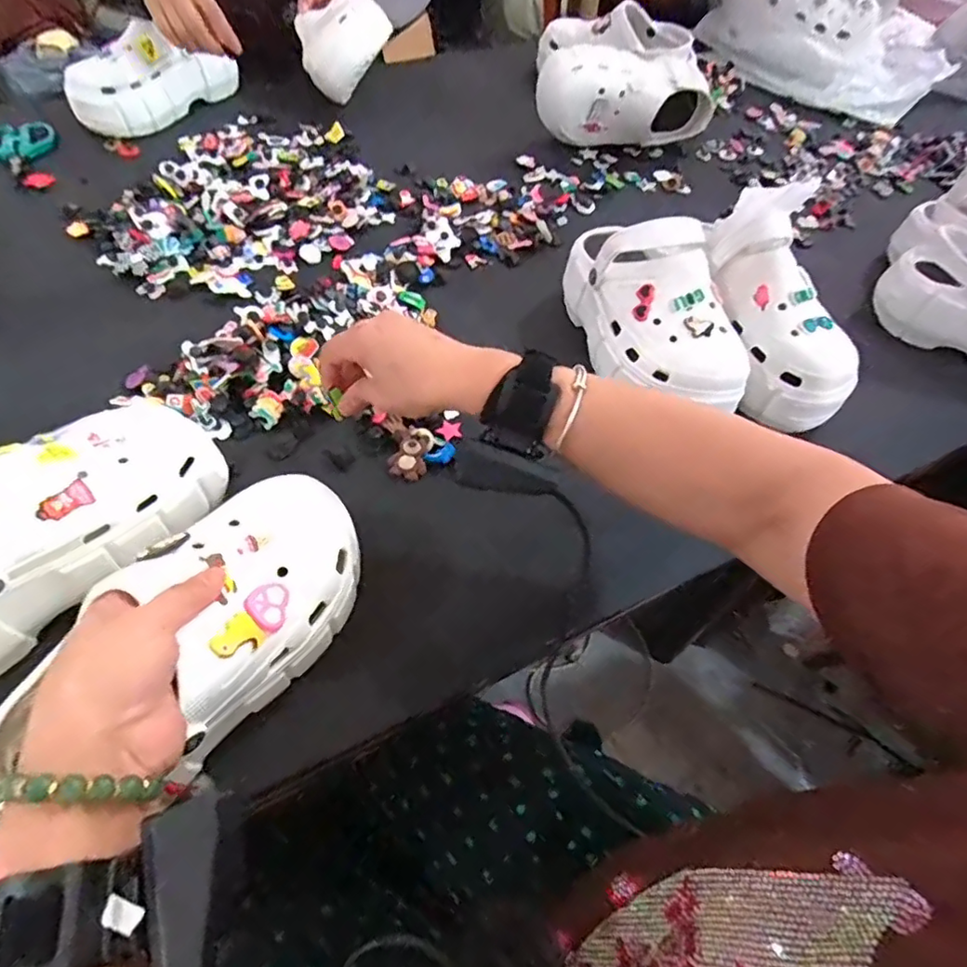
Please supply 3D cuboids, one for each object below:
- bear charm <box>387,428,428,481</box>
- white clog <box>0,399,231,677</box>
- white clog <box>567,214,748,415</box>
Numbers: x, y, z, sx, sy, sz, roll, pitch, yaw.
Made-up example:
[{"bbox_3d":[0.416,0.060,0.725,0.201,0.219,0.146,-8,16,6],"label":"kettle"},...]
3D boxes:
[{"bbox_3d":[-0.067,-0.026,0.515,0.034,0.008,0.042,7,78,3],"label":"bear charm"},{"bbox_3d":[-0.304,0.027,0.388,0.090,0.090,0.244,38,61,19],"label":"white clog"},{"bbox_3d":[0.166,-0.171,0.570,0.112,0.121,0.247,-11,58,-12],"label":"white clog"}]

